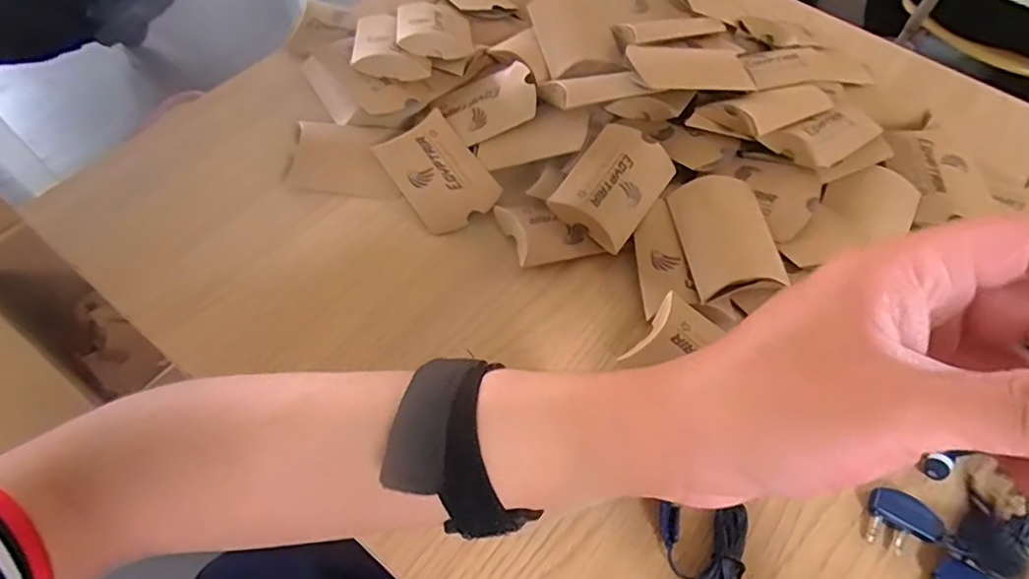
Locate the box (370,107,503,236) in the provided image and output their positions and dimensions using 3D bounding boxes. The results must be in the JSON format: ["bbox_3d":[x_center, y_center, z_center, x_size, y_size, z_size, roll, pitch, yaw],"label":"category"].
[{"bbox_3d":[-0.055,-0.082,0.403,0.057,0.016,0.084,-34,81,-13],"label":"box"}]

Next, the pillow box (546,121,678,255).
[{"bbox_3d":[0.068,-0.071,0.381,0.056,0.025,0.083,33,63,15],"label":"pillow box"}]

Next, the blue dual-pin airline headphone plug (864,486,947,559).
[{"bbox_3d":[0.207,0.126,0.300,0.036,0.007,0.031,29,62,13],"label":"blue dual-pin airline headphone plug"}]

